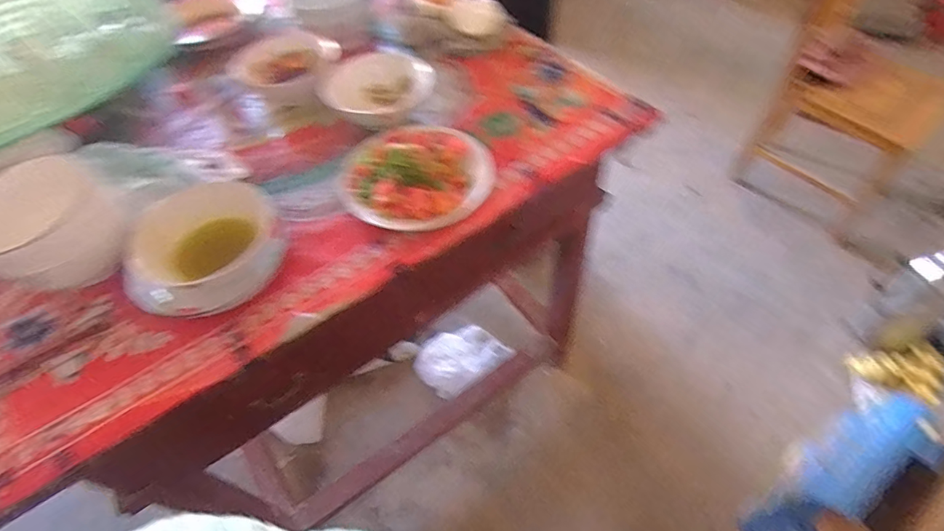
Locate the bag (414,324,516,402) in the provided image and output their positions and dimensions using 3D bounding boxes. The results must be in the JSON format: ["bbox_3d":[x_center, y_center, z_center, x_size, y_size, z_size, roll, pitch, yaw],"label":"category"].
[{"bbox_3d":[-0.031,0.269,1.419,0.260,0.083,0.213,-30,57,-16],"label":"bag"}]

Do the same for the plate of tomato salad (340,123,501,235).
[{"bbox_3d":[-0.074,-0.140,0.653,0.202,0.069,0.196,-2,54,3],"label":"plate of tomato salad"}]

